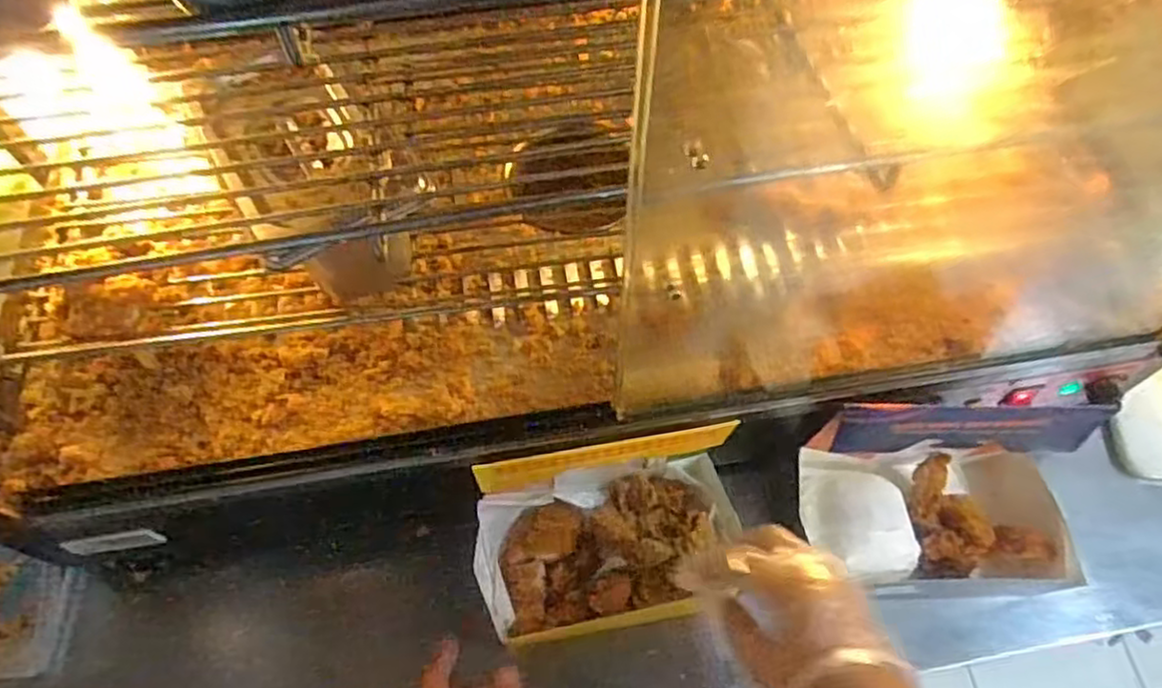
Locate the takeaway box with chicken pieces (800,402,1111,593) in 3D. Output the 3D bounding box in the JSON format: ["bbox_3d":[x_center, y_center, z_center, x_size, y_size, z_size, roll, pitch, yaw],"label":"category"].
[{"bbox_3d":[0.273,0.113,0.538,0.193,0.133,0.111,2,61,1],"label":"takeaway box with chicken pieces"}]

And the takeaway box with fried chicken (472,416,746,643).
[{"bbox_3d":[0.019,0.146,0.559,0.193,0.048,0.135,-7,62,-4],"label":"takeaway box with fried chicken"}]

